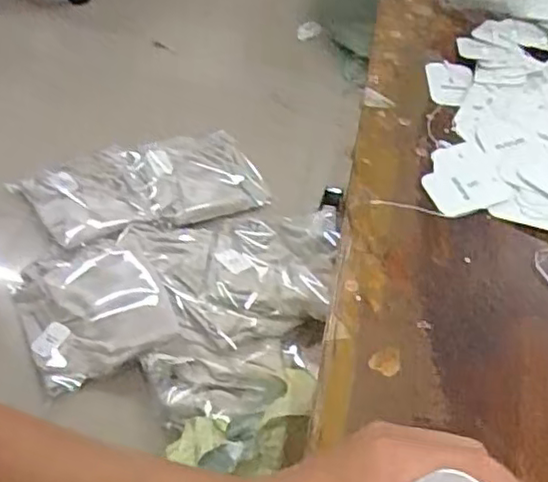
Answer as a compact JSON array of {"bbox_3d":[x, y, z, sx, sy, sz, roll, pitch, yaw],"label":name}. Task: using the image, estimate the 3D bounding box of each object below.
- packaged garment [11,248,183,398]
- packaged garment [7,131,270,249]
[{"bbox_3d":[-0.350,0.127,1.279,0.265,0.050,0.287,-18,53,-20],"label":"packaged garment"},{"bbox_3d":[-0.297,-0.124,1.523,0.549,0.044,0.290,-12,51,-16],"label":"packaged garment"}]

